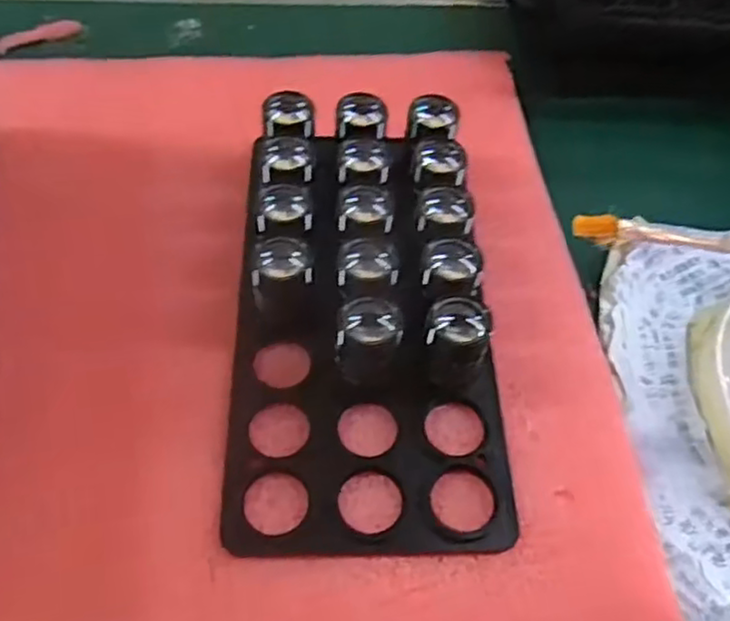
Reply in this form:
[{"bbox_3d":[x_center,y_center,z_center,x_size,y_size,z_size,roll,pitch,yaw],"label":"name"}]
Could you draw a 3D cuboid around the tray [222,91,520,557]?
[{"bbox_3d":[0.002,-0.006,0.260,0.097,0.029,0.183,1,56,-3],"label":"tray"}]

